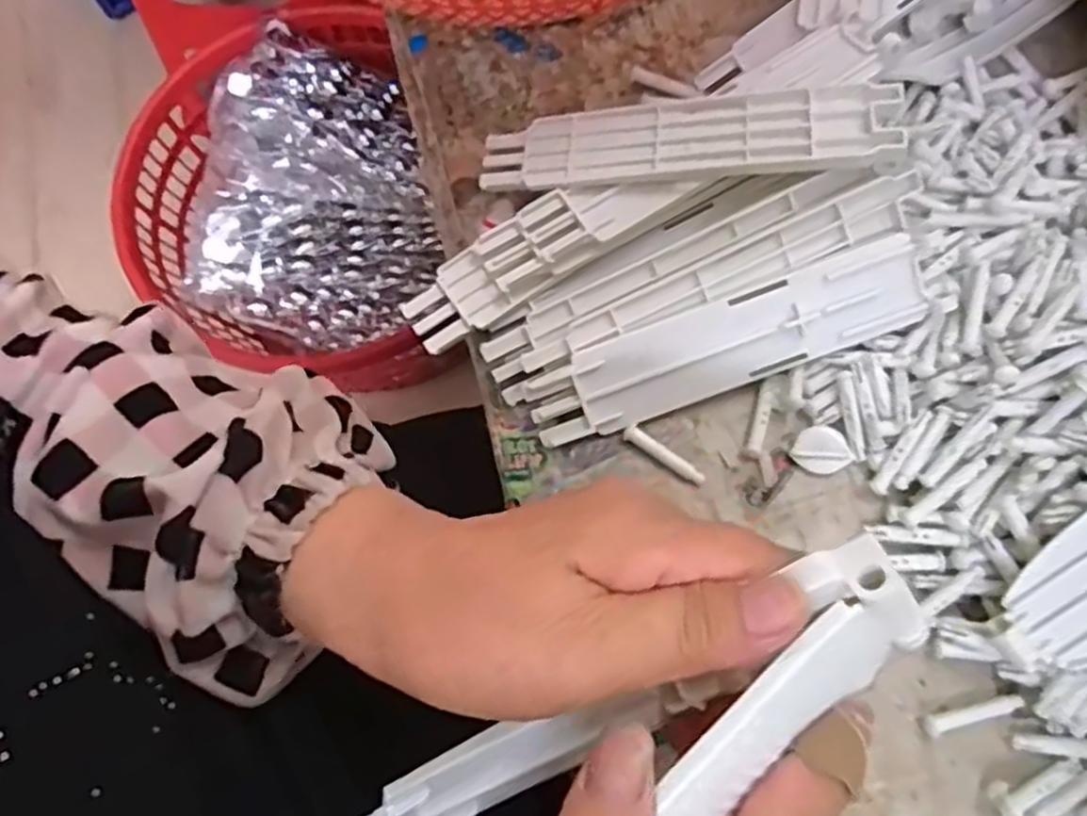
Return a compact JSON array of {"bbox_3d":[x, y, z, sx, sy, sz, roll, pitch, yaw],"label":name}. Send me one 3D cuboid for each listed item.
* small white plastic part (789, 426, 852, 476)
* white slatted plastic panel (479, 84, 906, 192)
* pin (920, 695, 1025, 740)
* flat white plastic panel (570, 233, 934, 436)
[{"bbox_3d":[0.119,0.019,0.320,0.023,0.004,0.021,0,72,1],"label":"small white plastic part"},{"bbox_3d":[0.060,-0.120,0.331,0.178,0.006,0.041,0,69,17],"label":"white slatted plastic panel"},{"bbox_3d":[0.164,0.118,0.283,0.039,0.005,0.007,-14,72,-4],"label":"pin"},{"bbox_3d":[0.087,-0.029,0.316,0.147,0.004,0.038,-20,105,4],"label":"flat white plastic panel"}]

